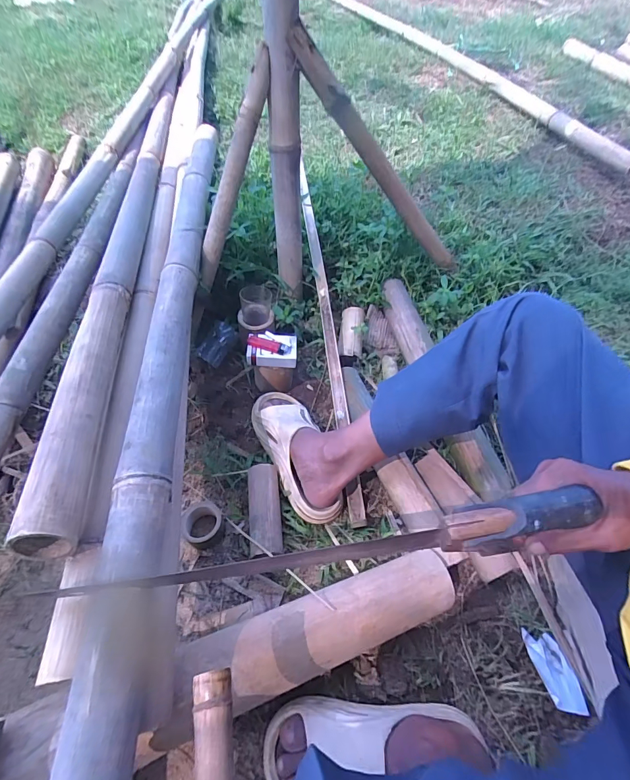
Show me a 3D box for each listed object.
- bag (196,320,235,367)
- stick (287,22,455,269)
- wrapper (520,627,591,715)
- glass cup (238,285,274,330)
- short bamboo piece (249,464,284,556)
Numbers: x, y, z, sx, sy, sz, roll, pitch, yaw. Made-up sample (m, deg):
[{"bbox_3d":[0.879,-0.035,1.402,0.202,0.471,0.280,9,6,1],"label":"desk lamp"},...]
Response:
[{"bbox_3d":[-0.218,-0.103,0.843,0.095,0.062,0.024,-51,36,-9],"label":"bag"},{"bbox_3d":[0.151,-0.428,0.758,0.043,0.583,0.039,-36,48,24],"label":"stick"},{"bbox_3d":[0.344,0.400,0.535,0.048,0.020,0.096,-5,51,-5],"label":"wrapper"},{"bbox_3d":[-0.128,-0.181,0.807,0.075,0.061,0.083,-2,51,-3],"label":"glass cup"},{"bbox_3d":[-0.084,0.200,0.631,0.052,0.044,0.154,-6,52,-6],"label":"short bamboo piece"}]

